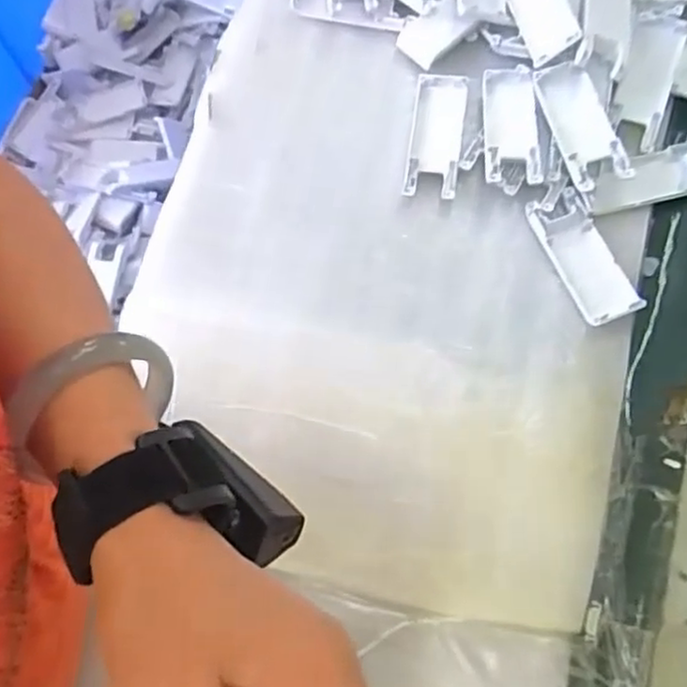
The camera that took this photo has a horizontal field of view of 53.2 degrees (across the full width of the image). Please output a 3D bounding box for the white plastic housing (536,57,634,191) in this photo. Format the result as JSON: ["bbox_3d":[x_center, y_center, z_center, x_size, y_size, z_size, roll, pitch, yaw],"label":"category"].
[{"bbox_3d":[0.177,-0.162,0.511,0.041,0.017,0.104,-15,70,7],"label":"white plastic housing"}]

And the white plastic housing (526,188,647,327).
[{"bbox_3d":[0.173,-0.063,0.494,0.042,0.015,0.103,-21,73,-5],"label":"white plastic housing"}]

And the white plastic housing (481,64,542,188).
[{"bbox_3d":[0.128,-0.171,0.528,0.041,0.012,0.102,1,73,2],"label":"white plastic housing"}]

